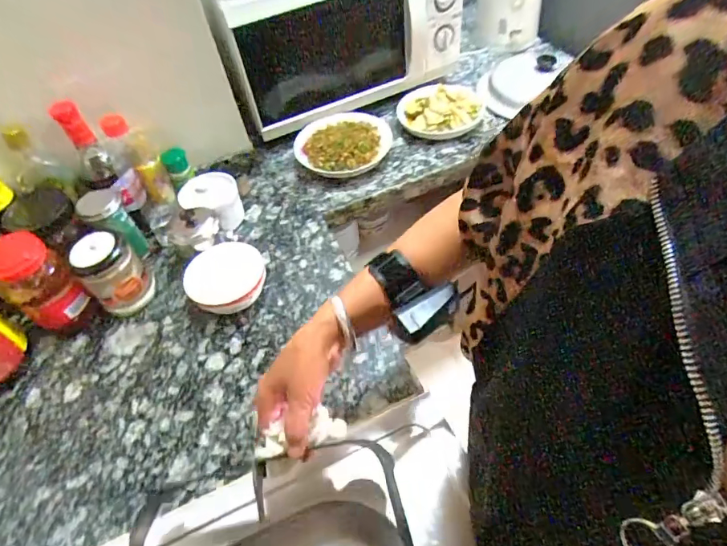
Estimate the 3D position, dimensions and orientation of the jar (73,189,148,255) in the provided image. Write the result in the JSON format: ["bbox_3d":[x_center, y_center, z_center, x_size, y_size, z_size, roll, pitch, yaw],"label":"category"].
[{"bbox_3d":[-0.412,-0.077,0.738,0.053,0.125,0.048,-12,51,-2],"label":"jar"}]

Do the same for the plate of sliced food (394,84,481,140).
[{"bbox_3d":[0.162,-0.353,0.959,0.170,0.041,0.178,-1,51,5],"label":"plate of sliced food"}]

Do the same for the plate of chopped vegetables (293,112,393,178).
[{"bbox_3d":[-0.035,-0.264,0.910,0.196,0.040,0.167,-16,51,-7],"label":"plate of chopped vegetables"}]

